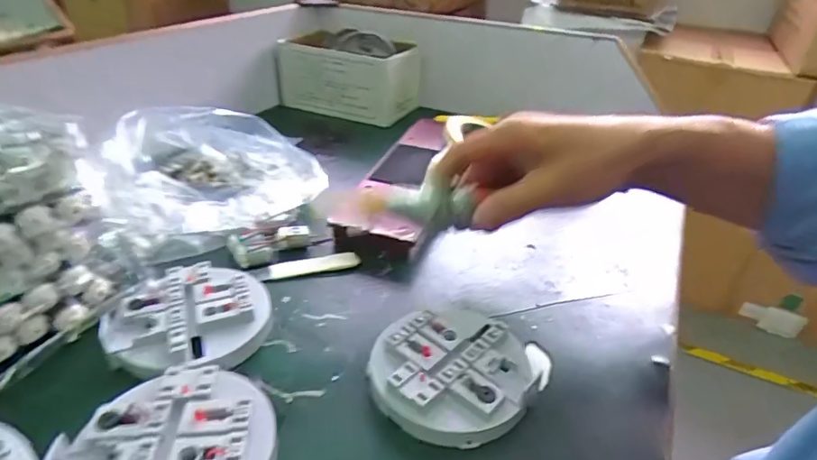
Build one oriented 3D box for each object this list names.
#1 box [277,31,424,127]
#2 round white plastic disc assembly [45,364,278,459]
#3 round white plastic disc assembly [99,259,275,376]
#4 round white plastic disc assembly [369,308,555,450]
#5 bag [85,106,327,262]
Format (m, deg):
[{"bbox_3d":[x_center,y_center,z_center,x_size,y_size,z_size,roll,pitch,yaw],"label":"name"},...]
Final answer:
[{"bbox_3d":[-0.093,-0.237,0.768,0.202,0.097,0.130,16,34,20],"label":"box"},{"bbox_3d":[-0.124,0.120,0.268,0.095,0.025,0.103,6,28,-3],"label":"round white plastic disc assembly"},{"bbox_3d":[-0.153,0.062,0.355,0.102,0.023,0.096,6,28,-3],"label":"round white plastic disc assembly"},{"bbox_3d":[0.034,0.090,0.333,0.098,0.025,0.113,27,33,31],"label":"round white plastic disc assembly"},{"bbox_3d":[-0.187,-0.055,0.489,0.192,0.071,0.157,-11,34,-21],"label":"bag"}]

